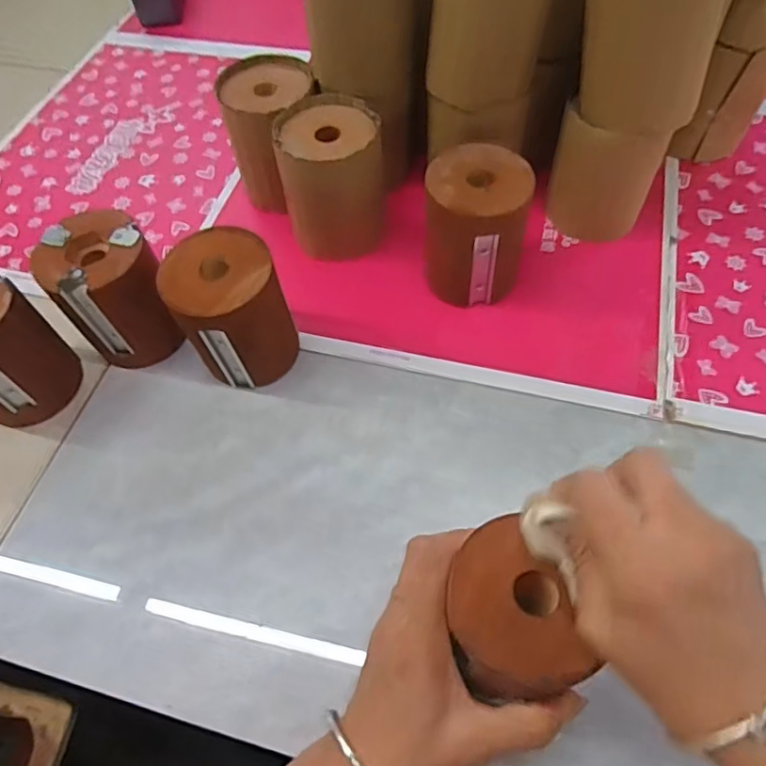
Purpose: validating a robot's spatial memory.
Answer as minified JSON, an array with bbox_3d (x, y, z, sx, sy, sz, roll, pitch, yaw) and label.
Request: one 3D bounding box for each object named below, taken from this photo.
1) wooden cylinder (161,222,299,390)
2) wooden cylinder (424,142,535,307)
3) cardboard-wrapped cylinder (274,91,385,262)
[{"bbox_3d":[-0.109,-0.050,0.437,0.075,0.105,0.070,-27,60,-13],"label":"wooden cylinder"},{"bbox_3d":[0.074,-0.119,0.469,0.075,0.106,0.076,7,59,8],"label":"wooden cylinder"},{"bbox_3d":[-0.039,-0.171,0.507,0.086,0.108,0.099,-2,58,3],"label":"cardboard-wrapped cylinder"}]

